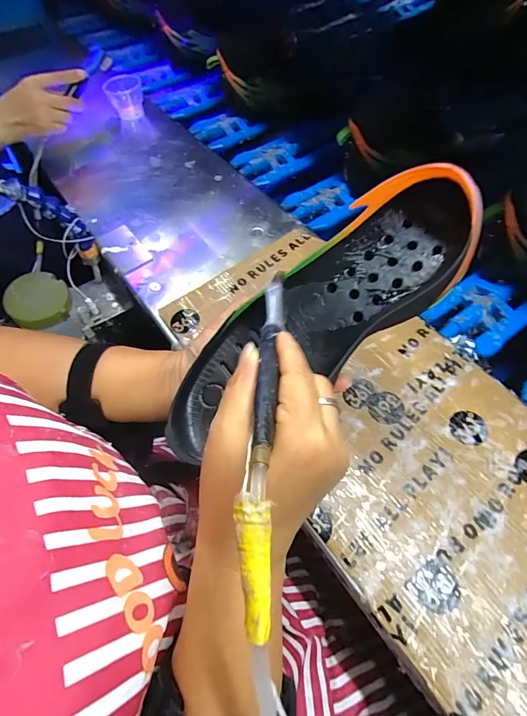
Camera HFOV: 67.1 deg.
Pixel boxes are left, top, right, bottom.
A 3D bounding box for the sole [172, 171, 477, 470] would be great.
[{"bbox_3d":[0.031,-0.028,0.279,0.253,0.044,0.090,-36,60,9],"label":"sole"}]

